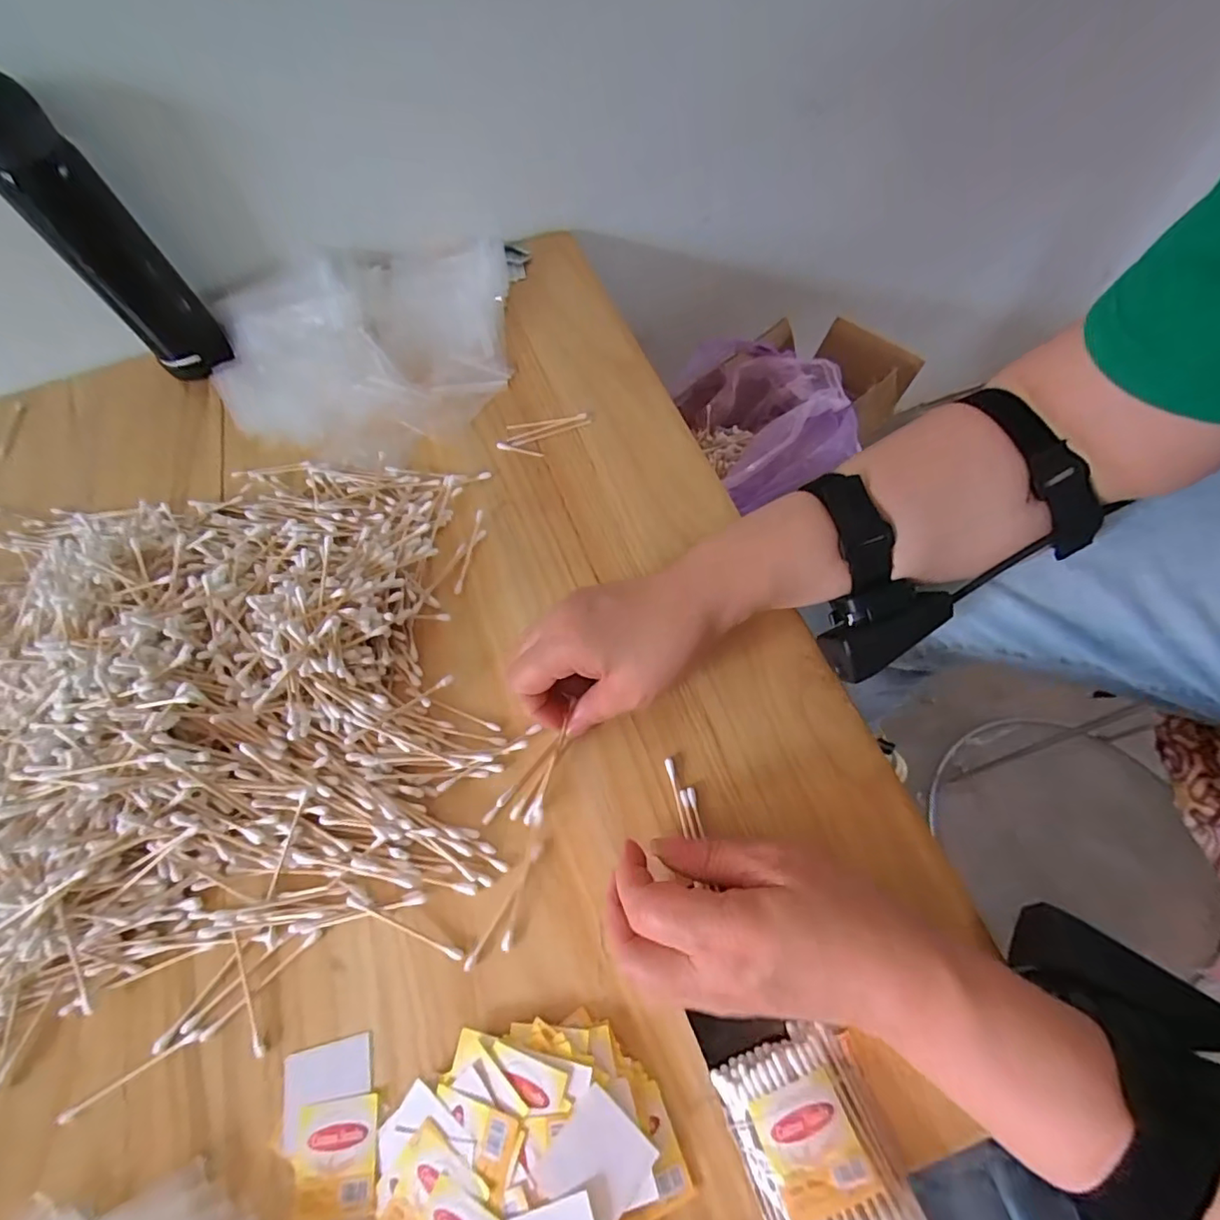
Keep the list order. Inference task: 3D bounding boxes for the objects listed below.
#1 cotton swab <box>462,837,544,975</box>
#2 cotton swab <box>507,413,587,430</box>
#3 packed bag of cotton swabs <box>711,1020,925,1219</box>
[{"bbox_3d":[-0.057,0.159,0.296,0.006,0.004,0.070,25,67,16],"label":"cotton swab"},{"bbox_3d":[-0.053,-0.159,0.461,0.068,0.004,0.006,-7,62,1],"label":"cotton swab"},{"bbox_3d":[0.096,0.249,0.232,0.063,0.017,0.111,-21,62,-6],"label":"packed bag of cotton swabs"}]

